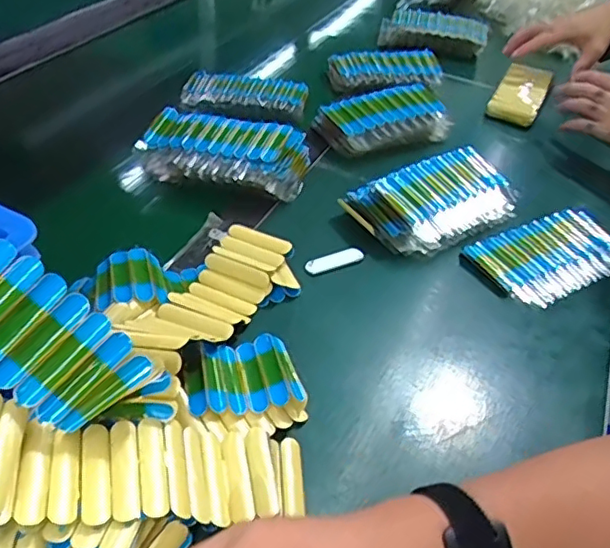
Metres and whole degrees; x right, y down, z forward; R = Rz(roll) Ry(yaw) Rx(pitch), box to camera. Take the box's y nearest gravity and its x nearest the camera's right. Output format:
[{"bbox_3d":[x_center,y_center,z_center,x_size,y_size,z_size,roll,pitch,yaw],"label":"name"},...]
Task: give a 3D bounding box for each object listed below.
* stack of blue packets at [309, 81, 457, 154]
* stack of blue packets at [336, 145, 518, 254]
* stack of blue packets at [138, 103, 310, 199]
[{"bbox_3d":[0.101,-0.190,0.722,0.161,0.049,0.092,-18,48,-24],"label":"stack of blue packets"},{"bbox_3d":[0.138,-0.076,0.607,0.173,0.047,0.097,-22,50,-27],"label":"stack of blue packets"},{"bbox_3d":[-0.089,-0.129,0.626,0.175,0.063,0.089,13,43,7],"label":"stack of blue packets"}]

